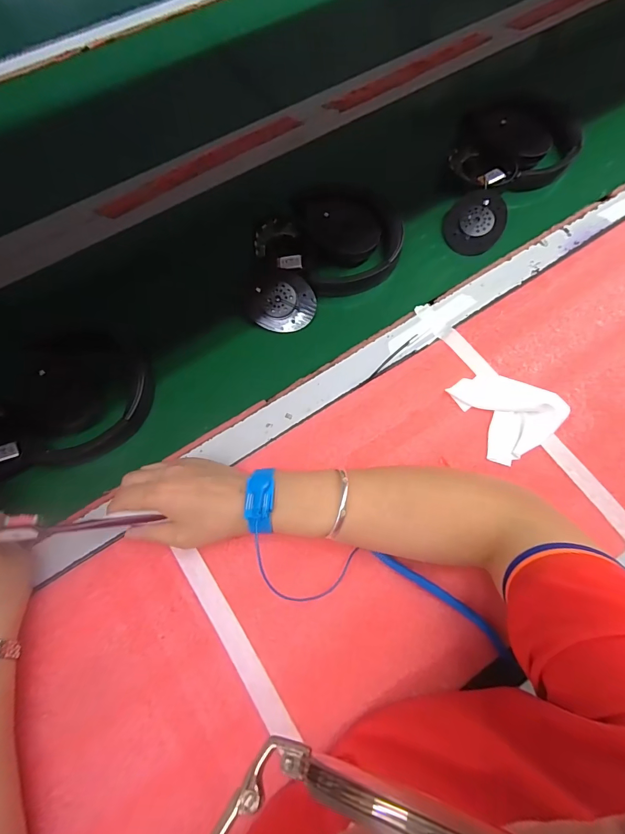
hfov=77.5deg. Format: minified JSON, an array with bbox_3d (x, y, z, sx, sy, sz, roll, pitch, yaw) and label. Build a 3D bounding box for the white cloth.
[{"bbox_3d":[0.205,-0.009,0.398,0.095,0.011,0.092,-22,71,-5],"label":"white cloth"}]

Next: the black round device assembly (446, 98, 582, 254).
[{"bbox_3d":[0.234,-0.322,0.504,0.142,0.037,0.237,36,75,12],"label":"black round device assembly"}]

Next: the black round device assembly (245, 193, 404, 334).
[{"bbox_3d":[0.000,-0.197,0.464,0.199,0.043,0.138,-33,74,-10],"label":"black round device assembly"}]

